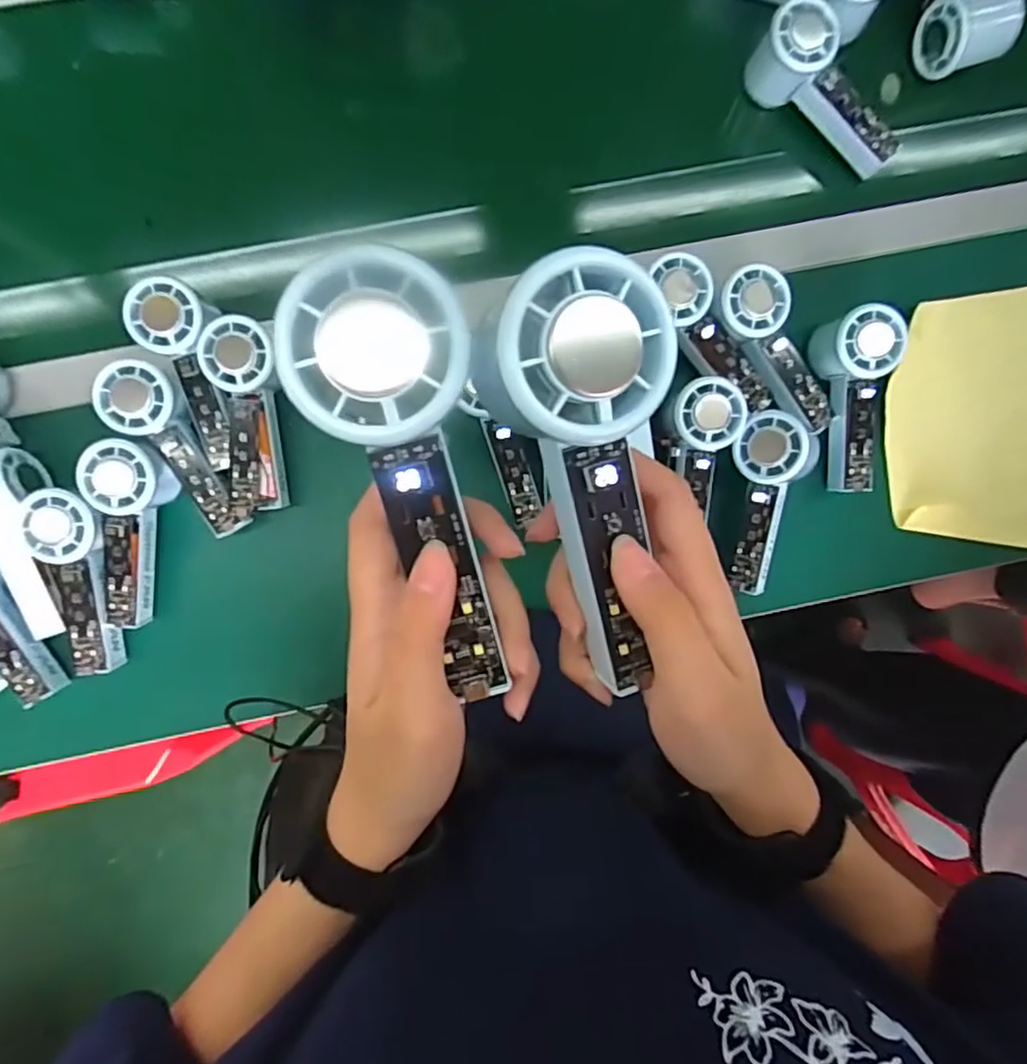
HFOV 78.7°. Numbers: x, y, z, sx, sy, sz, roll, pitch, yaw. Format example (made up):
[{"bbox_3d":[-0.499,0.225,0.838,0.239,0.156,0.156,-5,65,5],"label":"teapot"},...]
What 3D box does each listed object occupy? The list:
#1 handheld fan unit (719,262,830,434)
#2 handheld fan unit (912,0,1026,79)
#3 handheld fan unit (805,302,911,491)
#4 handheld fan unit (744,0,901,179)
[{"bbox_3d":[0.220,-0.151,0.526,0.052,0.029,0.147,-36,107,-1],"label":"handheld fan unit"},{"bbox_3d":[0.375,-0.467,0.540,0.063,0.050,0.150,-10,79,-2],"label":"handheld fan unit"},{"bbox_3d":[0.285,-0.110,0.537,0.051,0.067,0.146,4,91,-3],"label":"handheld fan unit"},{"bbox_3d":[0.270,-0.373,0.534,0.143,0.058,0.048,41,89,-3],"label":"handheld fan unit"}]

